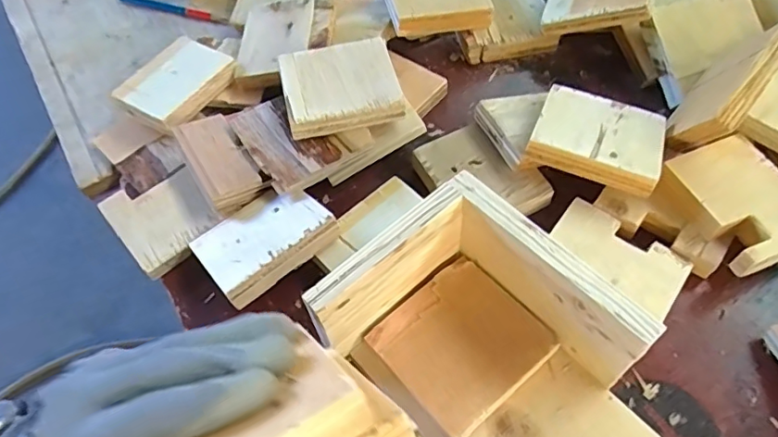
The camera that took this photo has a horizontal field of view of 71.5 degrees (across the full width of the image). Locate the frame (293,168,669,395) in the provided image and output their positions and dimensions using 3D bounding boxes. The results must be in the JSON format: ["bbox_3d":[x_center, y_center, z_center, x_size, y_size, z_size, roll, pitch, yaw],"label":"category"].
[{"bbox_3d":[0.047,0.067,0.318,0.132,0.076,0.139,-35,63,-16],"label":"frame"}]

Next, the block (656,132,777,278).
[{"bbox_3d":[0.244,-0.010,0.377,0.070,0.027,0.093,-24,61,-11],"label":"block"}]

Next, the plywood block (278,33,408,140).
[{"bbox_3d":[-0.039,-0.107,0.442,0.090,0.024,0.080,-13,59,-4],"label":"plywood block"}]

